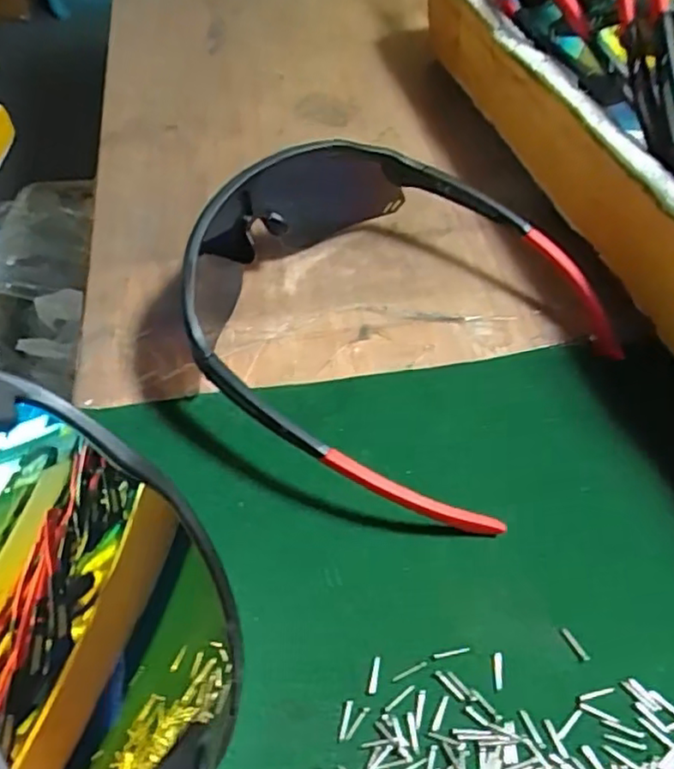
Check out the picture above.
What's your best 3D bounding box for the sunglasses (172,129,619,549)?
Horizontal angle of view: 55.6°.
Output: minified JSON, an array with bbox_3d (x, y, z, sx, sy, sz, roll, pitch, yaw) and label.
[{"bbox_3d":[0.019,-0.041,0.281,0.185,0.058,0.165,30,60,21],"label":"sunglasses"}]

